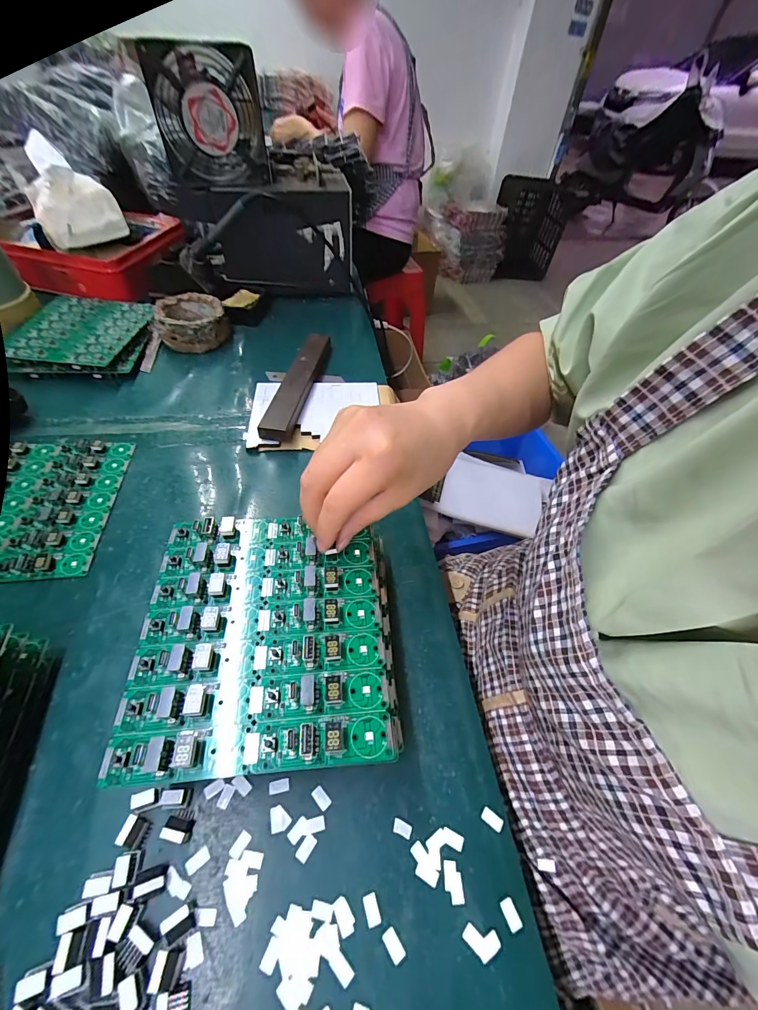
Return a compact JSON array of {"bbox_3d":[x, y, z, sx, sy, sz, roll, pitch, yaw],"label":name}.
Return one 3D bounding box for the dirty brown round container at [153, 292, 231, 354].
[{"bbox_3d":[-0.249,-0.243,0.506,0.084,0.045,0.084,3,51,-4],"label":"dirty brown round container"}]

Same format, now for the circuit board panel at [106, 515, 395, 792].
[{"bbox_3d":[-0.064,0.067,0.223,0.142,0.013,0.147,0,51,-6],"label":"circuit board panel"}]

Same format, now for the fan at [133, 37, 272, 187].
[{"bbox_3d":[-0.198,-0.453,0.445,0.118,0.116,0.050,-11,53,-15],"label":"fan"}]

